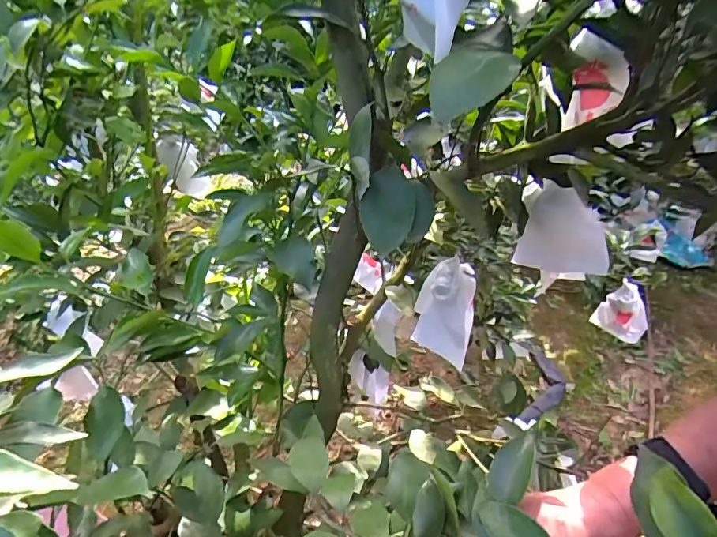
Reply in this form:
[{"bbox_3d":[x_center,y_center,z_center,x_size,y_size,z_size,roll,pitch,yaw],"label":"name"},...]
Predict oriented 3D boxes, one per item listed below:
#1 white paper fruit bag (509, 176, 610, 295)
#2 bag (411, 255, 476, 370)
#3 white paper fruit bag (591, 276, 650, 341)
[{"bbox_3d":[0.271,-0.040,0.621,0.031,0.132,0.116,-35,40,-31],"label":"white paper fruit bag"},{"bbox_3d":[0.137,0.075,0.751,0.101,0.150,0.090,1,33,12],"label":"bag"},{"bbox_3d":[0.713,0.119,1.258,0.137,0.178,0.044,15,42,33],"label":"white paper fruit bag"}]

